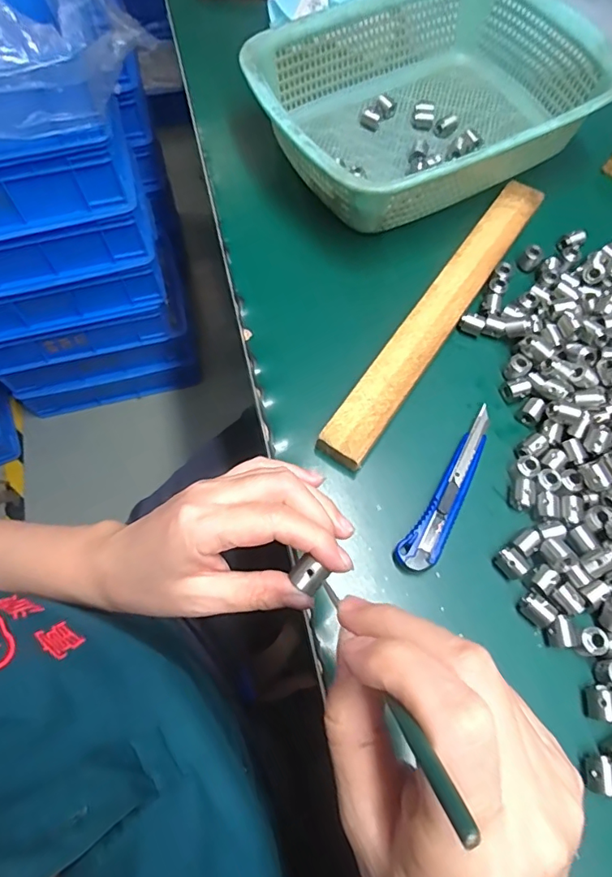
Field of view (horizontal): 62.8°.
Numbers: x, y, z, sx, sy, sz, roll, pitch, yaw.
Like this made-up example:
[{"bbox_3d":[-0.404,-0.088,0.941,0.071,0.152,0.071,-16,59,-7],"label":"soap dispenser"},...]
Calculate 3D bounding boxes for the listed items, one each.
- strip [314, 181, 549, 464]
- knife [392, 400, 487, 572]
[{"bbox_3d":[0.110,-0.104,0.404,0.034,0.017,0.312,32,70,13],"label":"strip"},{"bbox_3d":[0.100,0.033,0.345,0.024,0.009,0.131,29,69,12],"label":"knife"}]

